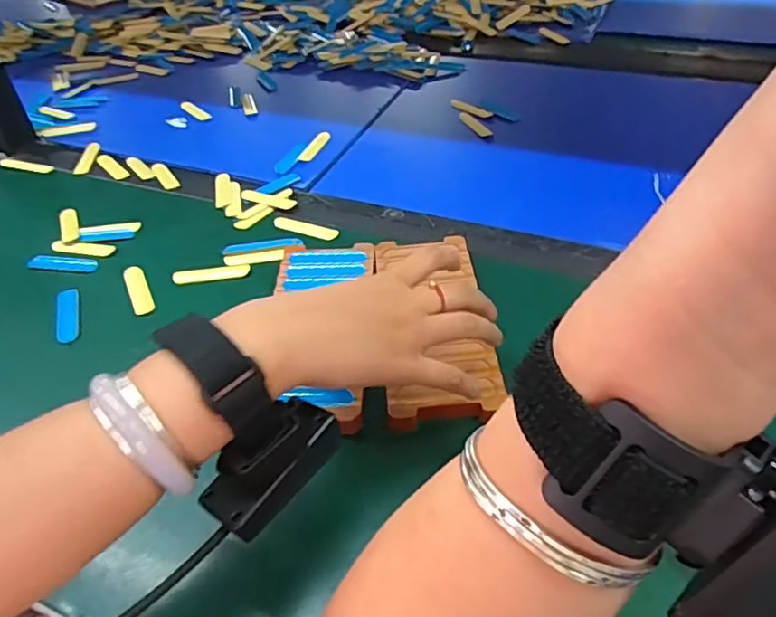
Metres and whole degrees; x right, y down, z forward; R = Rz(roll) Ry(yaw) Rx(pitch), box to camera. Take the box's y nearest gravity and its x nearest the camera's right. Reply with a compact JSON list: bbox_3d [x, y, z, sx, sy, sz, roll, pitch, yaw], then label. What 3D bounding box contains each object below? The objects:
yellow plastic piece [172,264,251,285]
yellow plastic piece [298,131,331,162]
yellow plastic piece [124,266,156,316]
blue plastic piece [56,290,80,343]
[{"bbox_3d":[-0.144,-0.029,0.477,0.060,0.005,0.015,-8,45,-5],"label":"yellow plastic piece"},{"bbox_3d":[-0.077,-0.173,0.623,0.017,0.004,0.057,11,46,14],"label":"yellow plastic piece"},{"bbox_3d":[-0.200,-0.016,0.468,0.016,0.004,0.060,-21,47,-17],"label":"yellow plastic piece"},{"bbox_3d":[-0.246,0.005,0.448,0.017,0.004,0.058,-16,46,-13],"label":"blue plastic piece"}]

